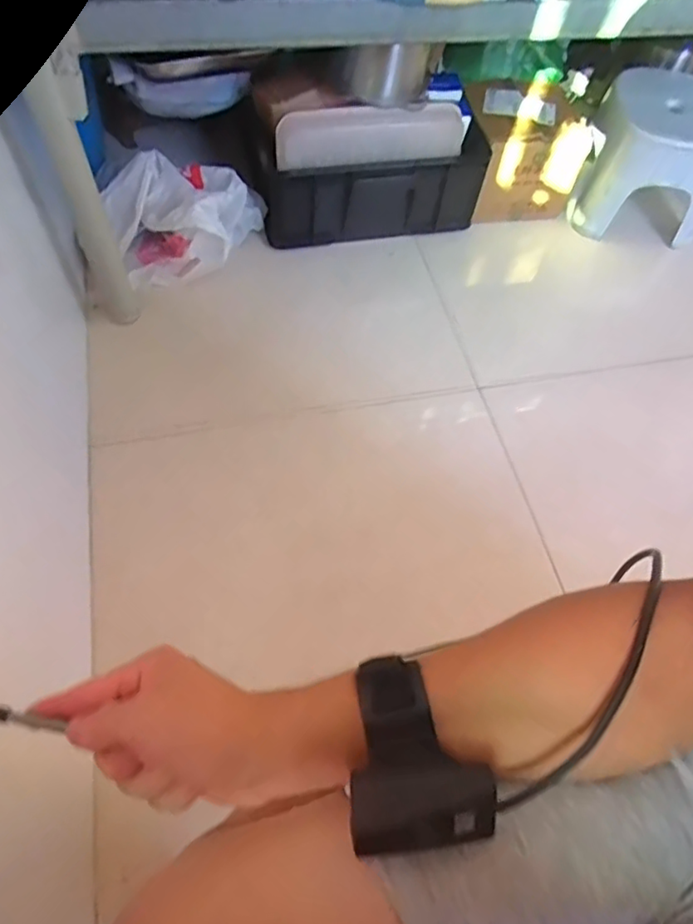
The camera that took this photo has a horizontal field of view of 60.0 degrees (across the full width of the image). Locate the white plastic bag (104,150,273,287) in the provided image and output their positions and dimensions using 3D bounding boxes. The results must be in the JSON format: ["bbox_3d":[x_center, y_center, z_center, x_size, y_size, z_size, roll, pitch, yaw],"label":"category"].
[{"bbox_3d":[-0.254,-0.387,0.976,0.242,0.150,0.145,-8,60,-9],"label":"white plastic bag"}]

